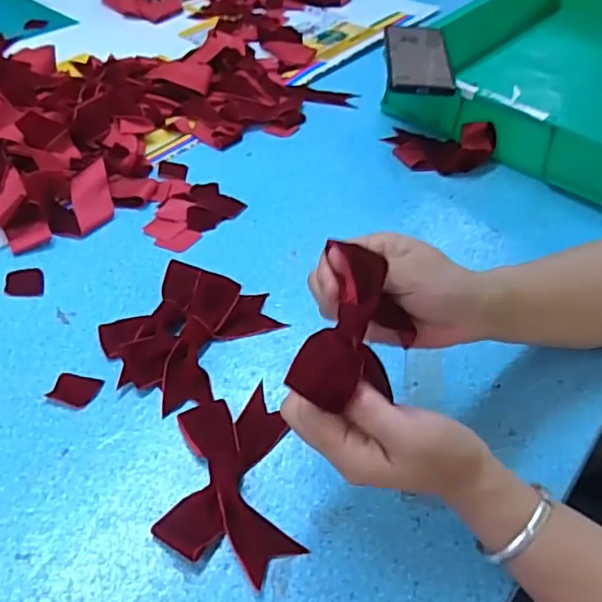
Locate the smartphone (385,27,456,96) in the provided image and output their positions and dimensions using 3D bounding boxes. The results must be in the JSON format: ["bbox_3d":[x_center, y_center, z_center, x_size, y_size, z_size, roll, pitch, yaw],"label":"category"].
[{"bbox_3d":[0.145,-0.297,0.741,0.078,0.012,0.156,4,46,-1],"label":"smartphone"}]

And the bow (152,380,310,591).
[{"bbox_3d":[-0.053,0.127,0.434,0.093,0.012,0.139,-4,48,-9],"label":"bow"}]

